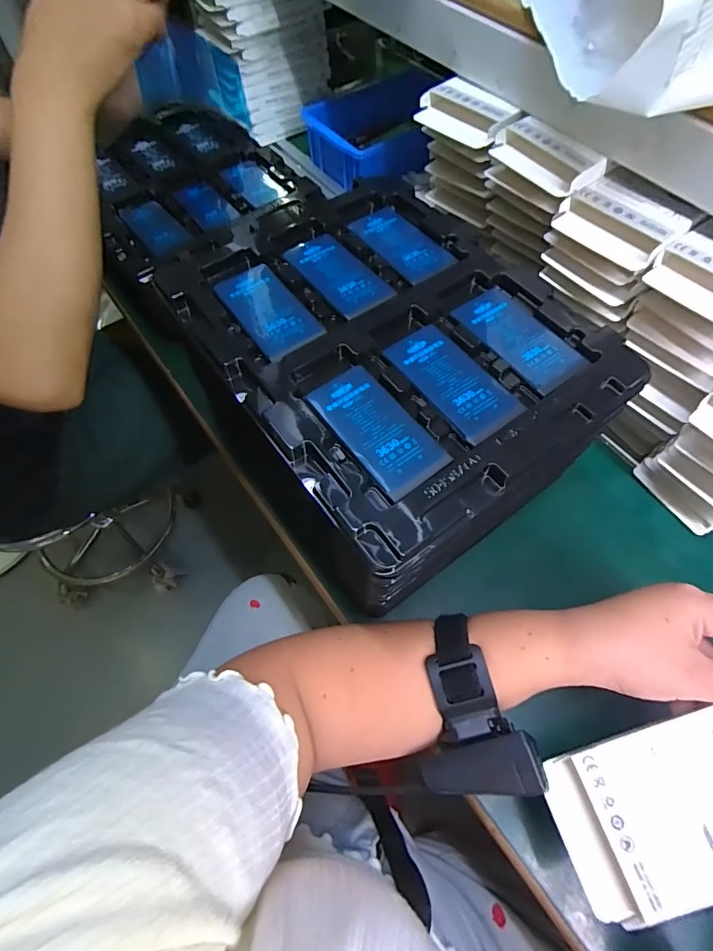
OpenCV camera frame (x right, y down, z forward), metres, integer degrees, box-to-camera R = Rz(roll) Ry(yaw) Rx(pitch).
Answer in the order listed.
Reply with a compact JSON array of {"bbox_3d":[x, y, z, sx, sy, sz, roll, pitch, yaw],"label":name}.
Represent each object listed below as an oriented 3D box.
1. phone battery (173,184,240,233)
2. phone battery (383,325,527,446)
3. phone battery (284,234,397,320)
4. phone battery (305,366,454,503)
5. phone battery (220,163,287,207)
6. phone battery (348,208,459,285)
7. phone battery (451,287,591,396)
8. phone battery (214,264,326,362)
[{"bbox_3d":[-0.164,-0.291,0.476,0.042,0.005,0.086,-35,67,-17],"label":"phone battery"},{"bbox_3d":[0.058,-0.059,0.274,0.042,0.004,0.087,-32,68,-15],"label":"phone battery"},{"bbox_3d":[-0.013,-0.146,0.321,0.043,0.005,0.087,-32,68,-15],"label":"phone battery"},{"bbox_3d":[0.011,-0.029,0.258,0.044,0.004,0.087,-33,68,-16],"label":"phone battery"},{"bbox_3d":[-0.116,-0.328,0.495,0.041,0.009,0.087,-31,67,-15],"label":"phone battery"},{"bbox_3d":[0.033,-0.177,0.335,0.045,0.004,0.086,-32,68,-16],"label":"phone battery"},{"bbox_3d":[0.106,-0.092,0.290,0.045,0.004,0.087,-29,67,-14],"label":"phone battery"},{"bbox_3d":[-0.062,-0.116,0.304,0.043,0.004,0.088,-31,67,-15],"label":"phone battery"}]

